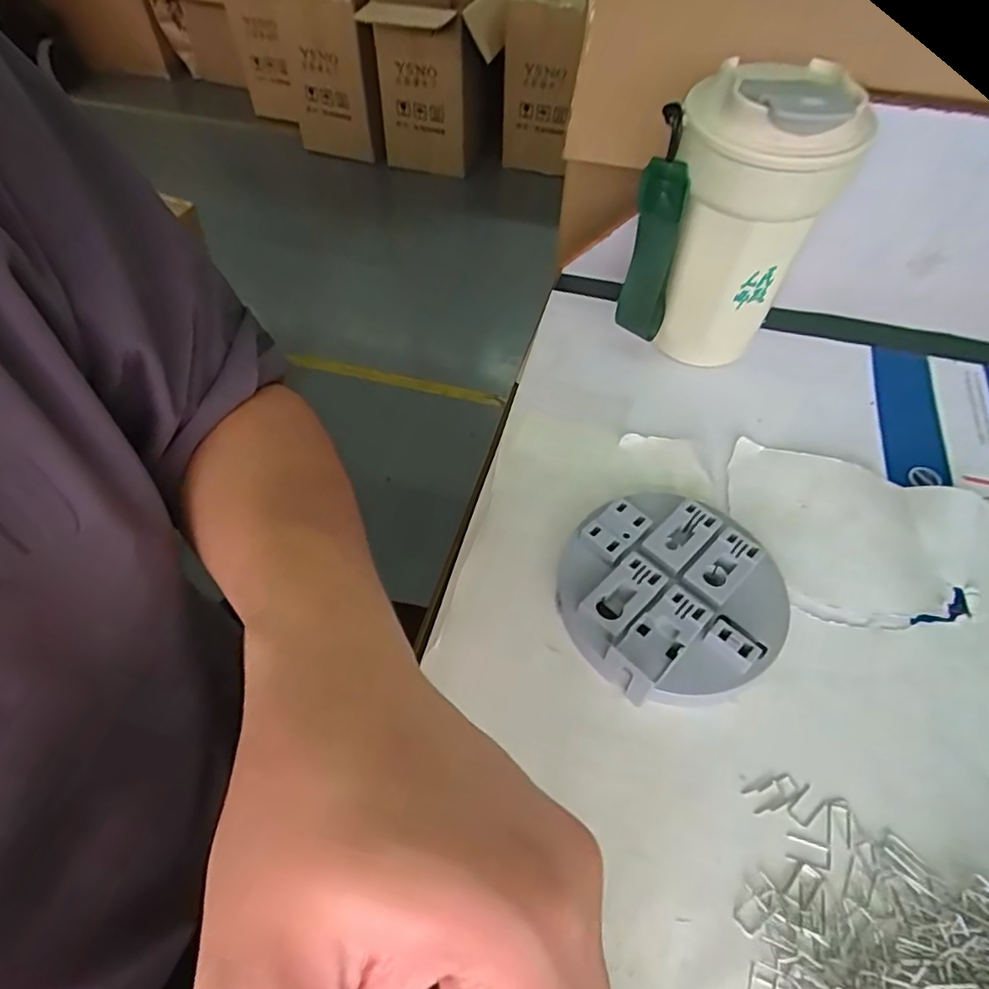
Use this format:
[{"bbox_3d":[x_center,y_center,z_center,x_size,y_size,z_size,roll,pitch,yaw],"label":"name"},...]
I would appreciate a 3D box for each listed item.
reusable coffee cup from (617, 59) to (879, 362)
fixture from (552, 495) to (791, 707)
[{"bbox_3d":[0.132,-0.147,0.341,0.091,0.153,0.078,24,56,17],"label":"reusable coffee cup"},{"bbox_3d":[0.081,0.047,0.279,0.094,0.025,0.094,0,53,0],"label":"fixture"}]

